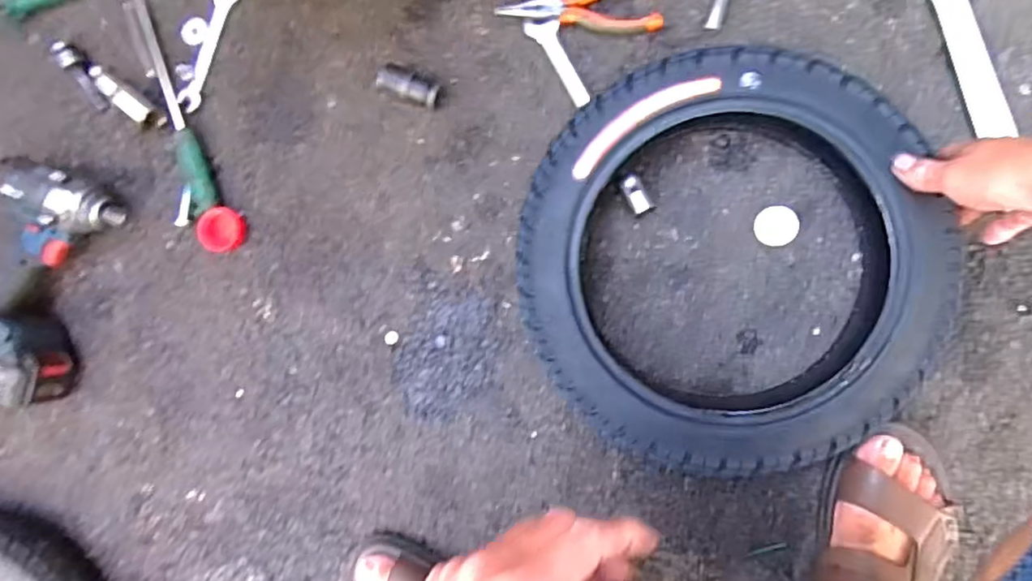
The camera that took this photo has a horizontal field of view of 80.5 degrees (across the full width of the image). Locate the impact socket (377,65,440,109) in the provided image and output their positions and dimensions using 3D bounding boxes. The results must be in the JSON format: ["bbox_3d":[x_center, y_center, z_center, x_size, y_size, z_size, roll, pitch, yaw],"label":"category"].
[{"bbox_3d":[-0.107,-0.207,0.615,0.065,0.031,0.028,24,95,9],"label":"impact socket"}]

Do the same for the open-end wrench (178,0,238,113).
[{"bbox_3d":[-0.336,-0.266,0.664,0.029,0.012,0.142,26,95,8],"label":"open-end wrench"}]

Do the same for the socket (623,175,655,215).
[{"bbox_3d":[0.115,-0.091,0.583,0.019,0.023,0.037,-32,86,9],"label":"socket"}]

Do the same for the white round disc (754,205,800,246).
[{"bbox_3d":[0.244,-0.060,0.570,0.039,0.004,0.037,0,91,10],"label":"white round disc"}]

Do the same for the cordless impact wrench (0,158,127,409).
[{"bbox_3d":[-0.525,-0.013,0.659,0.136,0.082,0.237,21,95,9],"label":"cordless impact wrench"}]

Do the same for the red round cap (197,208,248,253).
[{"bbox_3d":[-0.320,-0.065,0.659,0.051,0.012,0.046,-35,85,9],"label":"red round cap"}]

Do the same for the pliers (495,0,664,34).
[{"bbox_3d":[0.061,-0.272,0.586,0.154,0.025,0.053,2,92,10],"label":"pliers"}]

